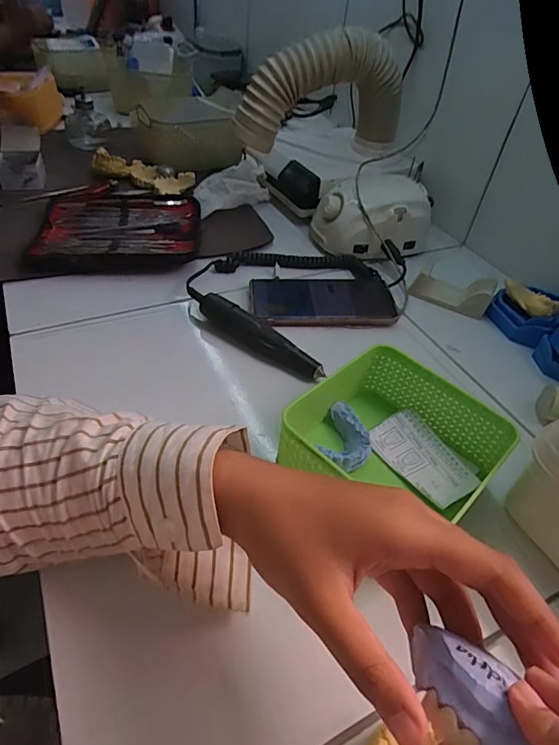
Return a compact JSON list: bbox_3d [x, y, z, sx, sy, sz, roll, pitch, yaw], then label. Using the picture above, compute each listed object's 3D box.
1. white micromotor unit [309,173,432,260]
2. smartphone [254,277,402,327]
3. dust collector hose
[{"bbox_3d":[0.124,-0.207,0.601,0.149,0.084,0.095,-5,40,-13],"label":"white micromotor unit"},{"bbox_3d":[0.048,-0.084,0.512,0.156,0.014,0.080,-2,40,-9],"label":"smartphone"},{"bbox_3d":[0.061,-0.360,0.589,0.239,0.126,0.067,-21,46,-29],"label":"dust collector hose"}]

